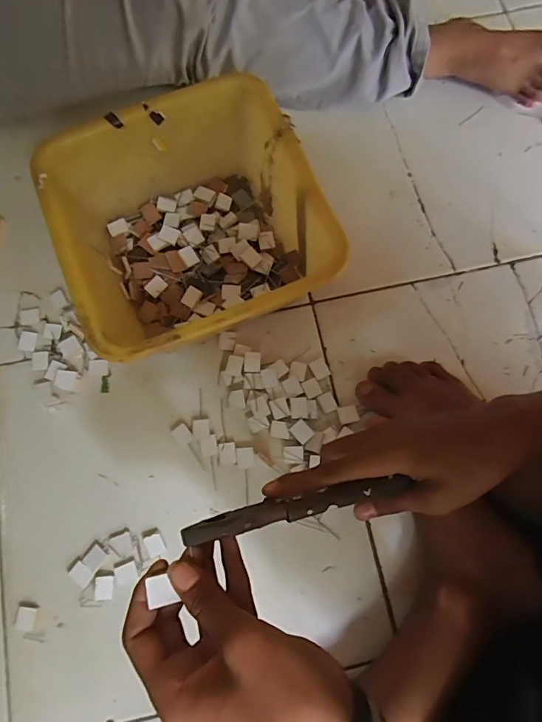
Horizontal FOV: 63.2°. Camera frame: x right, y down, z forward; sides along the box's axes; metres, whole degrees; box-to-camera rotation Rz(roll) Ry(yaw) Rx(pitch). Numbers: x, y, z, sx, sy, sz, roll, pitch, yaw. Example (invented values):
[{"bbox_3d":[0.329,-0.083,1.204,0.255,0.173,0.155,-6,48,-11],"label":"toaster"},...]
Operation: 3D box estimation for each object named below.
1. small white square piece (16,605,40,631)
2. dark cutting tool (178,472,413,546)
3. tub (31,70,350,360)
[{"bbox_3d":[-0.254,0.267,0.457,0.022,0.004,0.023,5,75,1],"label":"small white square piece"},{"bbox_3d":[0.019,0.101,0.307,0.158,0.017,0.015,-10,75,-13],"label":"dark cutting tool"},{"bbox_3d":[-0.085,-0.141,0.503,0.263,0.129,0.260,-22,76,-6],"label":"tub"}]

